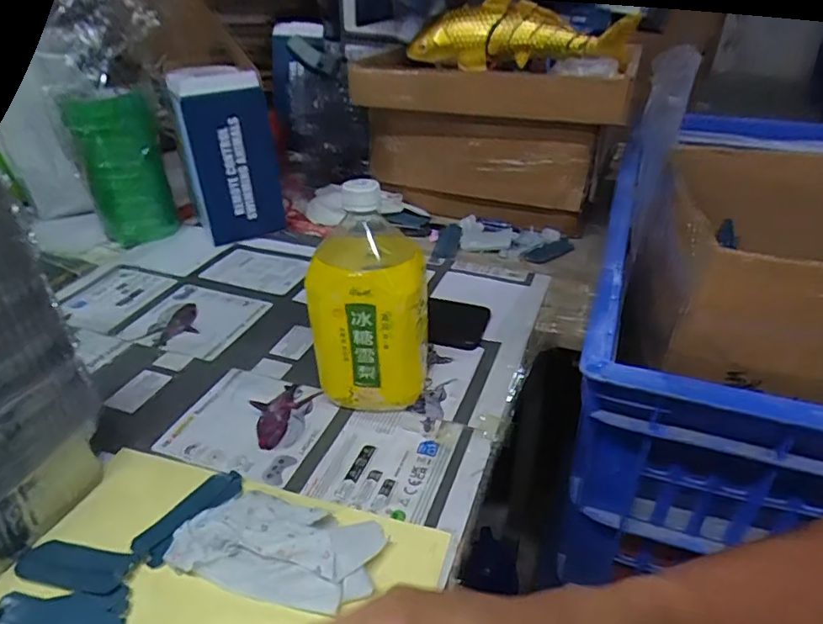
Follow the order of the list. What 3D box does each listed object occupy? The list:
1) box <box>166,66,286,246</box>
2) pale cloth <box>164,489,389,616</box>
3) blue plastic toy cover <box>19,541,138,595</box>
[{"bbox_3d":[-0.258,-0.218,0.787,0.113,0.219,0.124,-12,34,-18],"label":"box"},{"bbox_3d":[-0.090,0.156,0.376,0.132,0.028,0.063,6,33,11],"label":"pale cloth"},{"bbox_3d":[-0.227,0.170,0.375,0.076,0.005,0.032,6,33,10],"label":"blue plastic toy cover"}]

